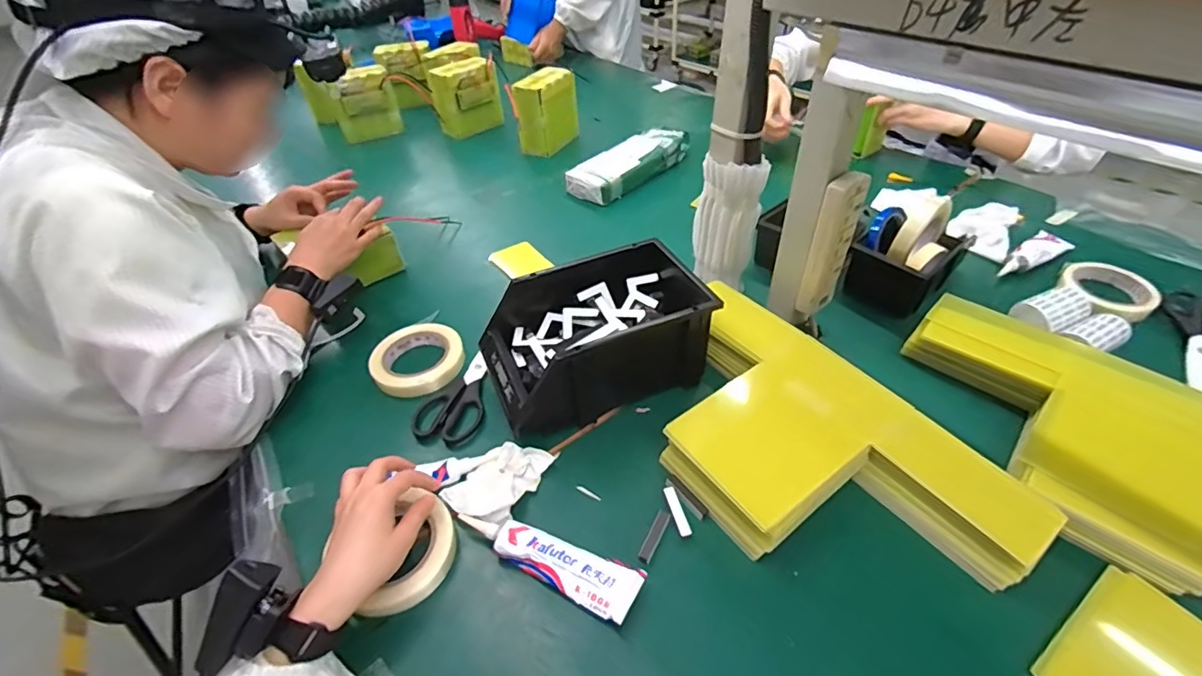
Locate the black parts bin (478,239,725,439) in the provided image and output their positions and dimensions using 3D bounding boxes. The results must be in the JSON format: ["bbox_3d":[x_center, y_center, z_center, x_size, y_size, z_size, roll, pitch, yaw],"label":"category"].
[{"bbox_3d":[-0.004,-0.007,0.616,0.261,0.115,0.155,-19,45,-15],"label":"black parts bin"}]

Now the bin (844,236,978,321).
[{"bbox_3d":[0.412,-0.105,0.703,0.138,0.087,0.118,-34,51,-28],"label":"bin"}]

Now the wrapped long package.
[{"bbox_3d":[0.058,-0.351,1.053,0.099,0.066,0.271,32,54,32],"label":"wrapped long package"}]

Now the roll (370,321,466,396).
[{"bbox_3d":[-0.239,0.024,0.673,0.115,0.020,0.117,-2,43,2],"label":"roll"}]

